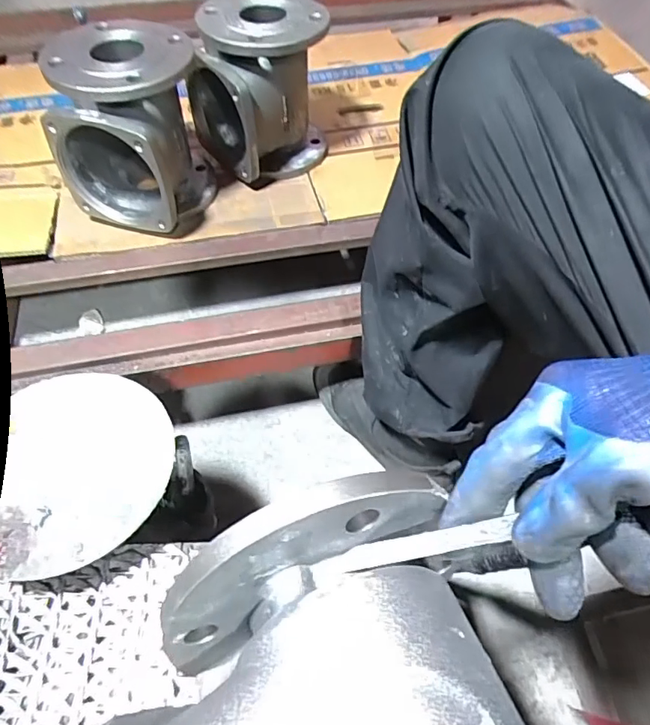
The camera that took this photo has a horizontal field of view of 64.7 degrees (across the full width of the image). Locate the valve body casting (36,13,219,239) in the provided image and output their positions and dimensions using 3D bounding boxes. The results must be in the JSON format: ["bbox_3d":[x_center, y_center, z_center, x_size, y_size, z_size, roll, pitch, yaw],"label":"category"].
[{"bbox_3d":[-0.246,-0.298,0.674,0.153,0.205,0.169,13,54,8],"label":"valve body casting"}]

